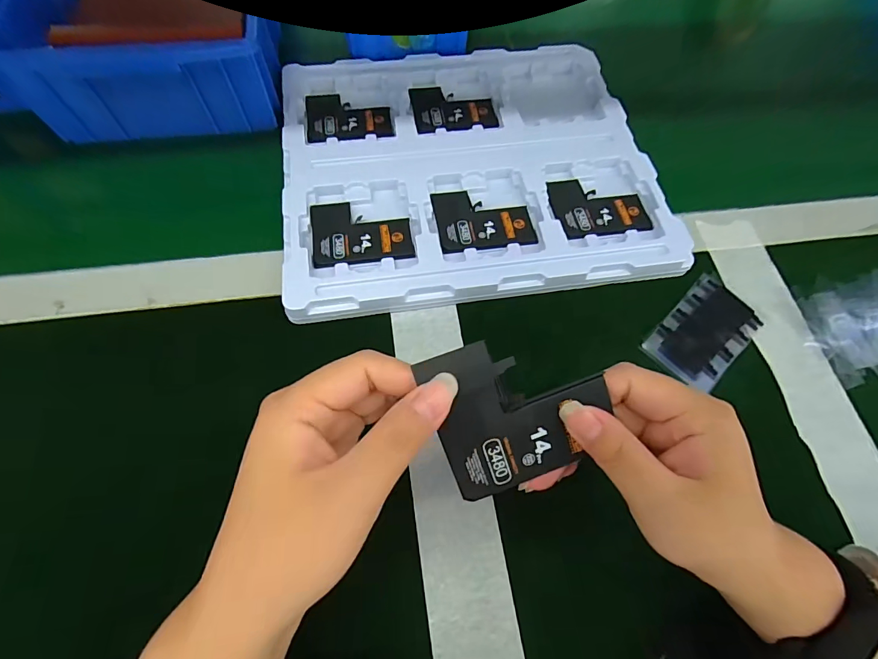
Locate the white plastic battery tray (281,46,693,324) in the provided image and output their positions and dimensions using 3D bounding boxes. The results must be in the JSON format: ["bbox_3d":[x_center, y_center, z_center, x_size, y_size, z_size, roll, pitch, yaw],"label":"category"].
[{"bbox_3d":[0.024,-0.156,0.372,0.316,0.020,0.285,-8,68,-6],"label":"white plastic battery tray"}]

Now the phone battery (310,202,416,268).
[{"bbox_3d":[-0.063,-0.082,0.336,0.079,0.004,0.065,-7,68,-6],"label":"phone battery"}]

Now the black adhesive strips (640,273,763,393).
[{"bbox_3d":[0.208,0.002,0.323,0.098,0.004,0.057,-41,75,-17],"label":"black adhesive strips"}]

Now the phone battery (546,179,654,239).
[{"bbox_3d":[0.137,-0.107,0.357,0.080,0.004,0.063,-5,68,-5],"label":"phone battery"}]

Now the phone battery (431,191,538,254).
[{"bbox_3d":[0.037,-0.095,0.347,0.079,0.004,0.064,-8,68,-6],"label":"phone battery"}]

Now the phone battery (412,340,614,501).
[{"bbox_3d":[0.036,0.034,0.182,0.074,0.004,0.070,-20,106,-2],"label":"phone battery"}]

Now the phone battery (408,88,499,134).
[{"bbox_3d":[0.014,-0.219,0.410,0.080,0.006,0.066,-8,68,-6],"label":"phone battery"}]

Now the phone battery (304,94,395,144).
[{"bbox_3d":[-0.087,-0.207,0.402,0.079,0.006,0.068,-7,68,-6],"label":"phone battery"}]

